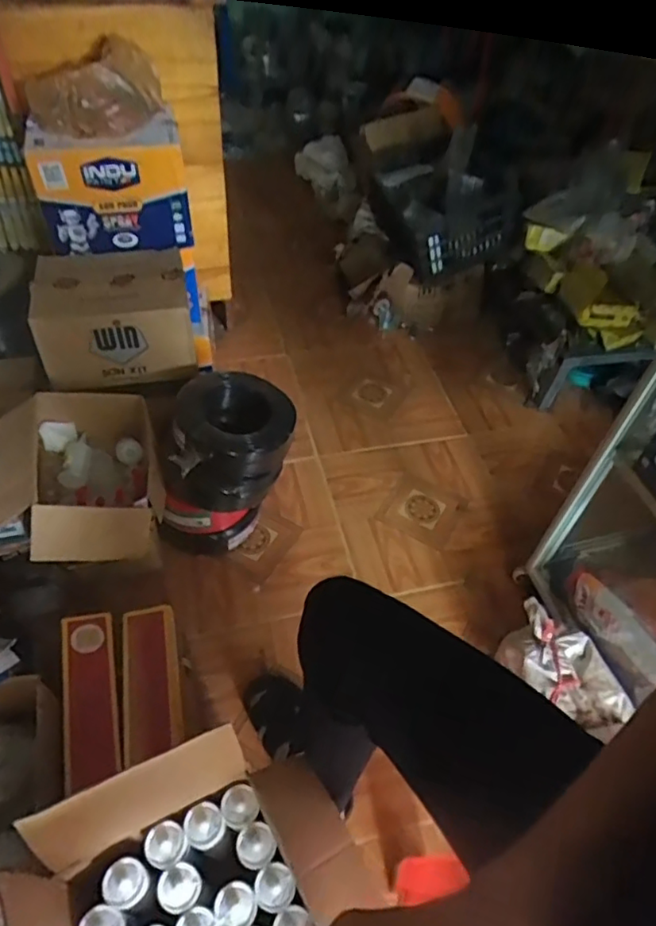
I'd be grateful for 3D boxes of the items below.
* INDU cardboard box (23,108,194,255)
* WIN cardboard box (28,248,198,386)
[{"bbox_3d":[-0.430,-0.552,1.175,0.282,0.202,0.127,-8,51,-11],"label":"INDU cardboard box"},{"bbox_3d":[-0.419,-0.291,1.178,0.285,0.178,0.191,-5,51,-9],"label":"WIN cardboard box"}]

